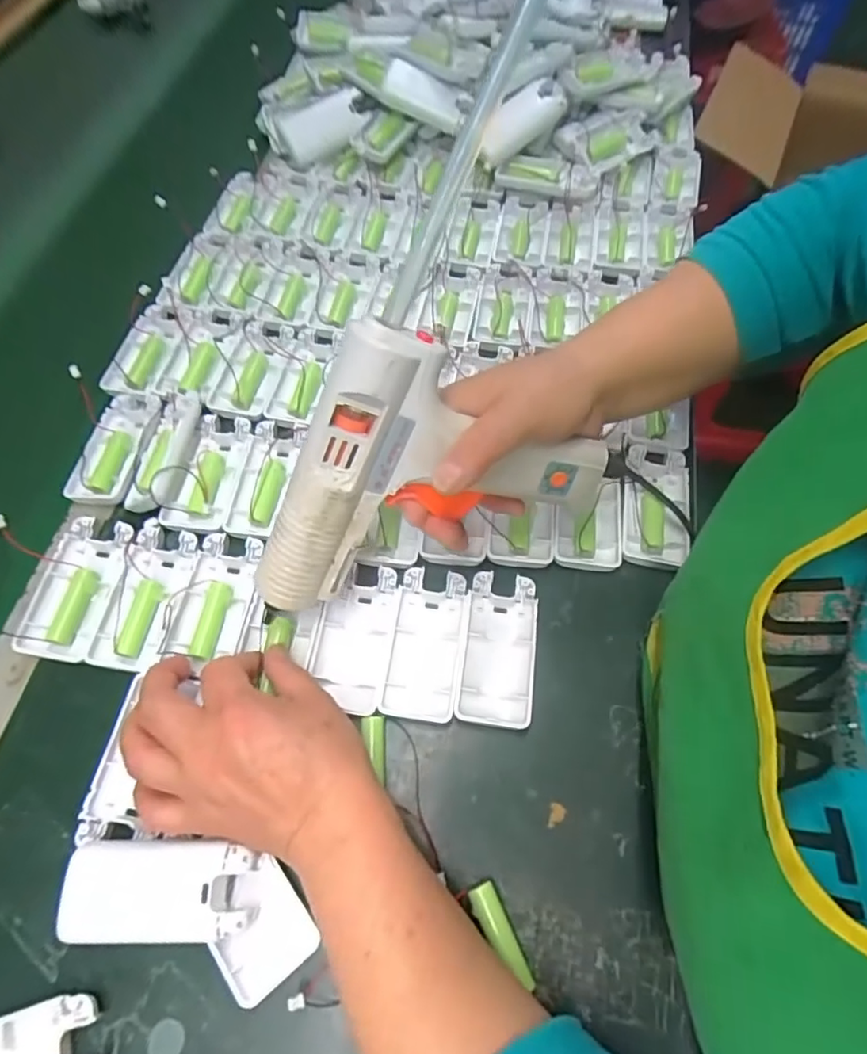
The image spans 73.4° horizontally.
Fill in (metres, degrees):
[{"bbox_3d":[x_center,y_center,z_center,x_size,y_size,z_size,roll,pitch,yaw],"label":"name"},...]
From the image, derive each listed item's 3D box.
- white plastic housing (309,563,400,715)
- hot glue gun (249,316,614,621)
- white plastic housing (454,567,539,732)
[{"bbox_3d":[-0.051,0.069,0.371,0.045,0.016,0.089,9,63,4],"label":"white plastic housing"},{"bbox_3d":[-0.017,-0.045,0.317,0.202,0.136,0.046,-20,36,-2],"label":"hot glue gun"},{"bbox_3d":[0.041,0.076,0.364,0.044,0.012,0.093,7,63,3],"label":"white plastic housing"}]

